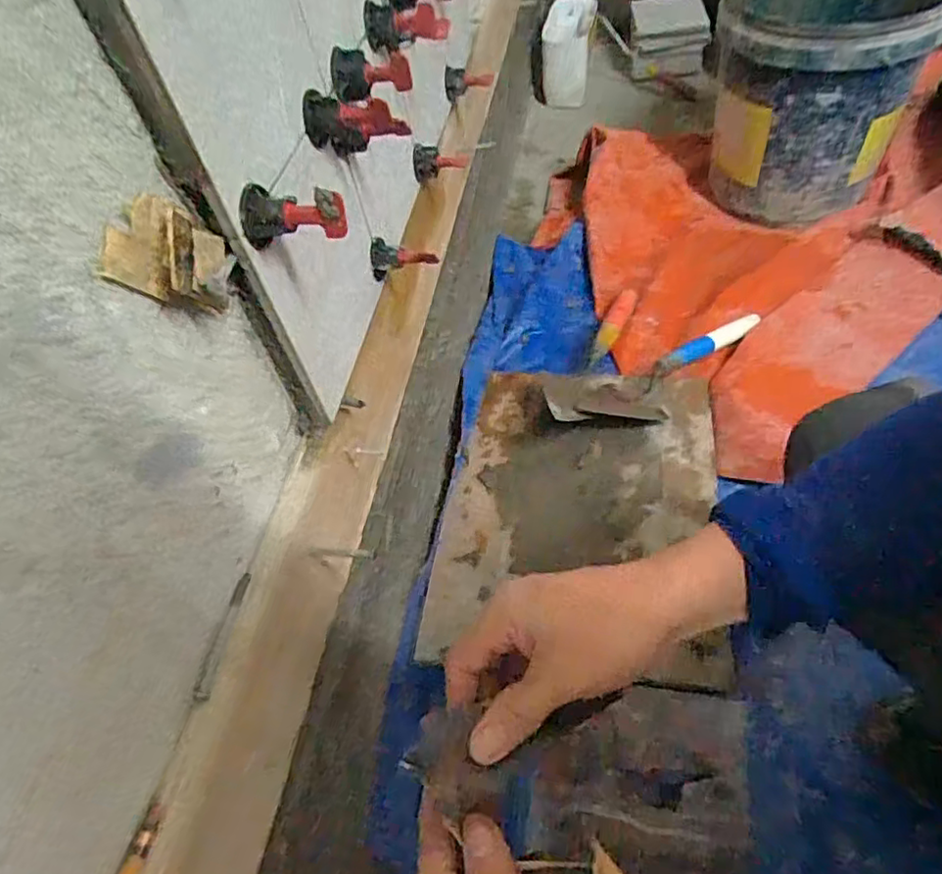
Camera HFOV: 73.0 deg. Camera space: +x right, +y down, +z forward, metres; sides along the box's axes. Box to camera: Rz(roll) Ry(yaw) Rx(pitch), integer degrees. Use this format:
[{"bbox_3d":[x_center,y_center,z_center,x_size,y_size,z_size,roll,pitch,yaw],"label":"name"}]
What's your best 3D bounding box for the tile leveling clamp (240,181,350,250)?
[{"bbox_3d":[-0.089,-0.115,0.327,0.050,0.025,0.027,2,53,11],"label":"tile leveling clamp"}]

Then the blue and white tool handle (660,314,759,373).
[{"bbox_3d":[0.345,-0.137,0.909,0.184,0.026,0.028,-28,55,-15],"label":"blue and white tool handle"}]

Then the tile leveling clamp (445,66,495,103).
[{"bbox_3d":[-0.002,-0.378,0.677,0.053,0.030,0.027,-7,52,4],"label":"tile leveling clamp"}]

